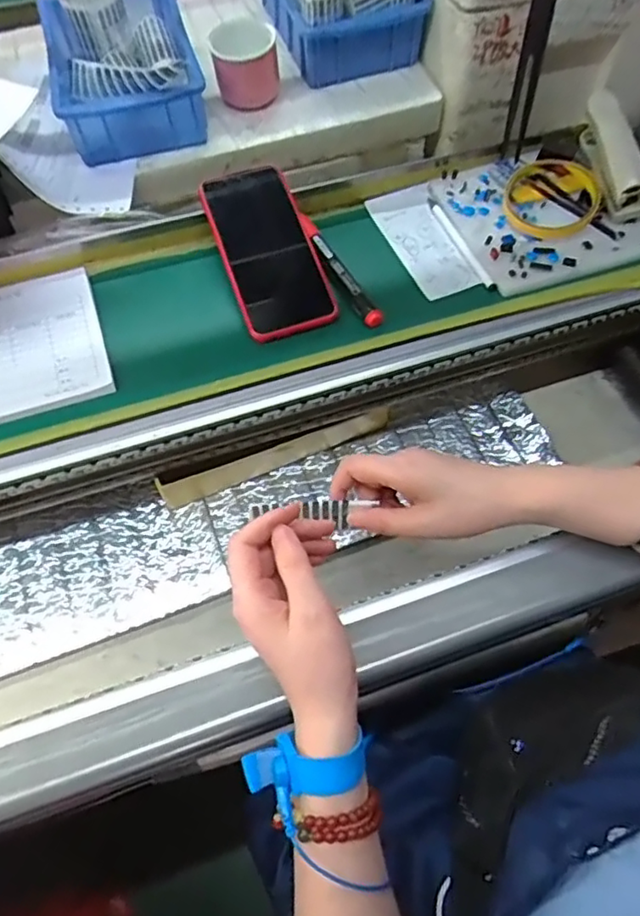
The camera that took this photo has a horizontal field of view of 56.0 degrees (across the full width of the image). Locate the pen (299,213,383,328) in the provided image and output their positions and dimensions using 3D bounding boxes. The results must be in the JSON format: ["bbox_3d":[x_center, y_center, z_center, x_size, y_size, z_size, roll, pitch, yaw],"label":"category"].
[{"bbox_3d":[0.016,-0.165,0.524,0.016,0.017,0.133,-25,65,-14],"label":"pen"}]

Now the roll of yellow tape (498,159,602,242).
[{"bbox_3d":[0.212,-0.239,0.556,0.086,0.012,0.080,-2,80,9],"label":"roll of yellow tape"}]

